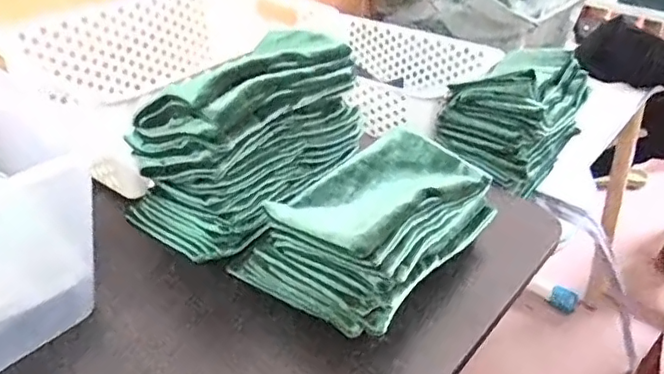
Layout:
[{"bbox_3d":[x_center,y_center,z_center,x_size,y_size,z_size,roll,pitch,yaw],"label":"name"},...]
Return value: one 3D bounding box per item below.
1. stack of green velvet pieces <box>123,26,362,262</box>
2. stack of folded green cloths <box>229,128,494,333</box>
[{"bbox_3d":[-0.070,-0.048,0.504,0.116,0.144,0.176,24,40,26],"label":"stack of green velvet pieces"},{"bbox_3d":[0.035,0.023,0.461,0.119,0.075,0.174,25,41,27],"label":"stack of folded green cloths"}]

